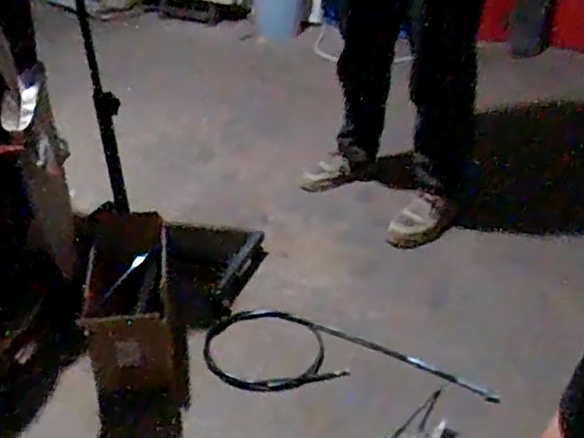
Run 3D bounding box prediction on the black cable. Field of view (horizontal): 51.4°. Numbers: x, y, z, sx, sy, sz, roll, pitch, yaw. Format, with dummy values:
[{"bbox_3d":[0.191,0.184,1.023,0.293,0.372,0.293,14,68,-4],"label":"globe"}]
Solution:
[{"bbox_3d":[0.116,0.295,1.349,0.610,0.025,0.244,2,31,2],"label":"black cable"}]

